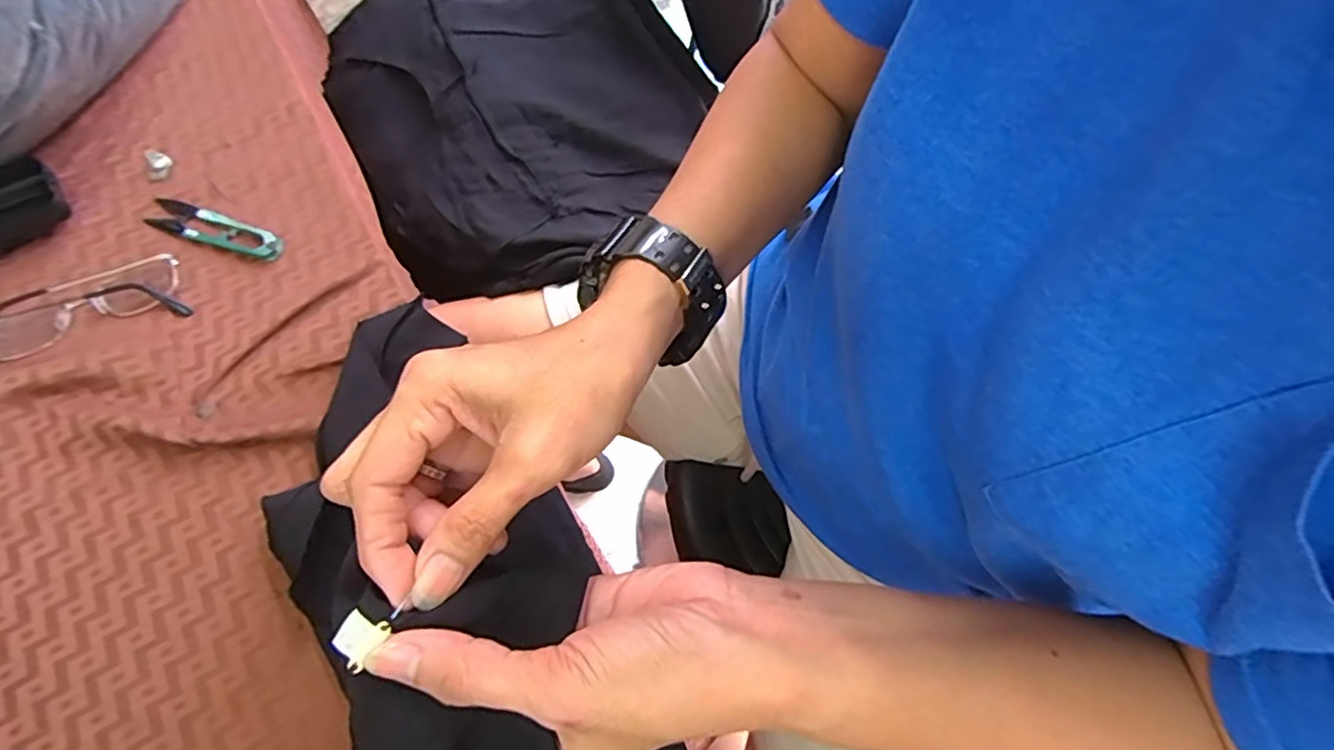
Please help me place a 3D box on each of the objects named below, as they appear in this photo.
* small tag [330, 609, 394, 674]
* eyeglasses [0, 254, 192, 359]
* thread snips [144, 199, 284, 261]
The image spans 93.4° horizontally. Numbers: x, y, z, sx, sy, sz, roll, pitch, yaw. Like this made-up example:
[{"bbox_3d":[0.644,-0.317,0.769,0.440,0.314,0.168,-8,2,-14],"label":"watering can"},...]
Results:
[{"bbox_3d":[-0.103,0.087,0.208,0.015,0.004,0.017,32,72,11],"label":"small tag"},{"bbox_3d":[-0.391,-0.043,0.414,0.128,0.019,0.039,-17,70,-7],"label":"eyeglasses"},{"bbox_3d":[-0.319,-0.104,0.444,0.099,0.007,0.024,16,70,6],"label":"thread snips"}]

